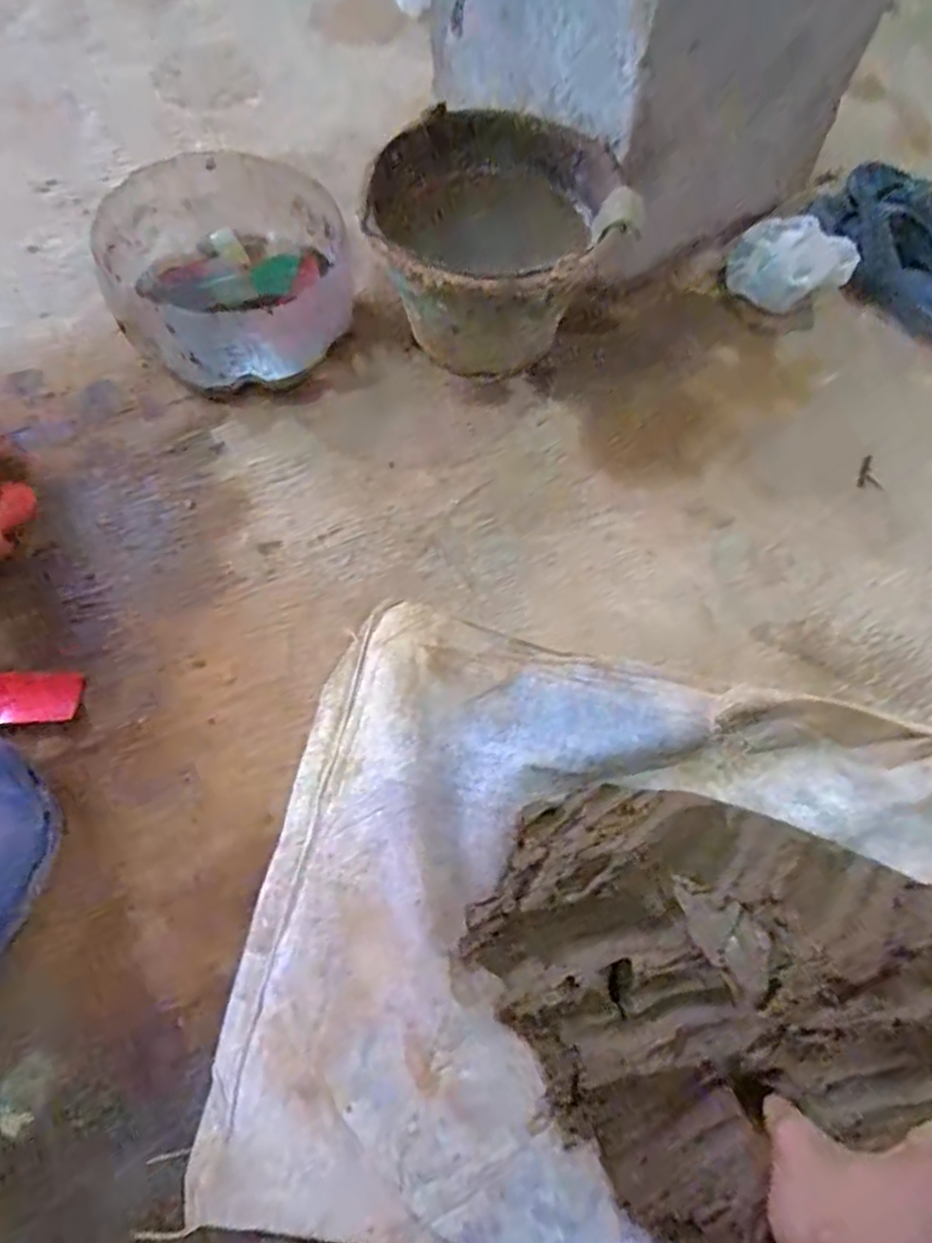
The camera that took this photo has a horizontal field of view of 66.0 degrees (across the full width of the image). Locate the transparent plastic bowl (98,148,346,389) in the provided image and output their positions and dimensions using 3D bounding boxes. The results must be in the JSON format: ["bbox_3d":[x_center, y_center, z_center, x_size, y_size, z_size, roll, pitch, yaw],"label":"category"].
[{"bbox_3d":[-0.240,-0.362,0.759,0.234,0.118,0.228,1,66,-3],"label":"transparent plastic bowl"}]

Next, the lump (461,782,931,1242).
[{"bbox_3d":[0.164,0.238,0.501,0.254,0.118,0.282,-31,71,-15],"label":"lump"}]

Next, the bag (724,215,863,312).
[{"bbox_3d":[0.374,-0.414,0.832,0.132,0.066,0.097,26,67,8],"label":"bag"}]

